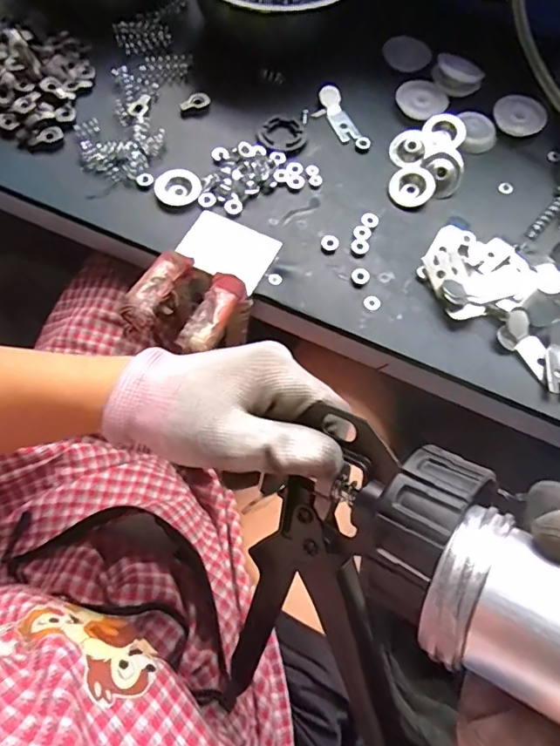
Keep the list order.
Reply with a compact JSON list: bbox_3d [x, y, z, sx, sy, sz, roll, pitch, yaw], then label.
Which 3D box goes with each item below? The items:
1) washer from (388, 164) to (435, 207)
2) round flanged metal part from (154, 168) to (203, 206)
[{"bbox_3d":[0.117,-0.166,0.436,0.037,0.010,0.037,-1,84,13],"label":"washer"},{"bbox_3d":[-0.090,-0.164,0.428,0.040,0.005,0.034,-19,74,-7],"label":"round flanged metal part"}]

